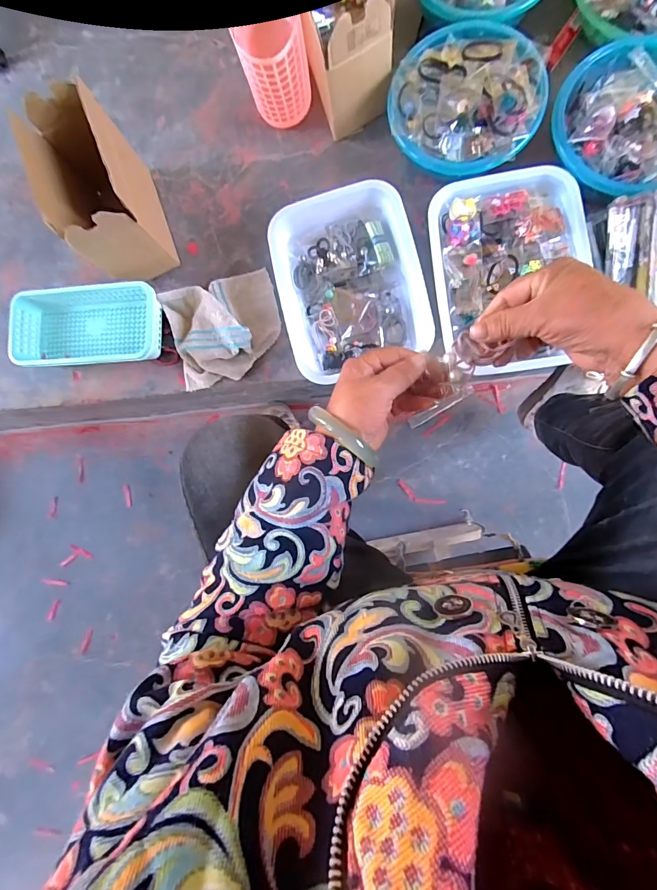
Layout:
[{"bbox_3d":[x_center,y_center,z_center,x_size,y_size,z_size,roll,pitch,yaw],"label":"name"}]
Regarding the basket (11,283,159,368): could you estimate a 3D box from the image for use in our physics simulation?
[{"bbox_3d":[-0.412,-0.205,0.685,0.254,0.062,0.139,1,84,7],"label":"basket"}]

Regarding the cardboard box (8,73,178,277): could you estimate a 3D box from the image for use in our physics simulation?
[{"bbox_3d":[-0.343,-0.383,0.616,0.111,0.174,0.218,-21,82,4],"label":"cardboard box"}]

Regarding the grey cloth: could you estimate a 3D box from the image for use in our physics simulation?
[{"bbox_3d":[-0.178,-0.203,0.665,0.184,0.046,0.172,-15,83,5],"label":"grey cloth"}]

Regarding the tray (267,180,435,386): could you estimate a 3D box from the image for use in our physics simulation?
[{"bbox_3d":[0.031,-0.253,0.630,0.215,0.063,0.283,-16,83,5],"label":"tray"}]

